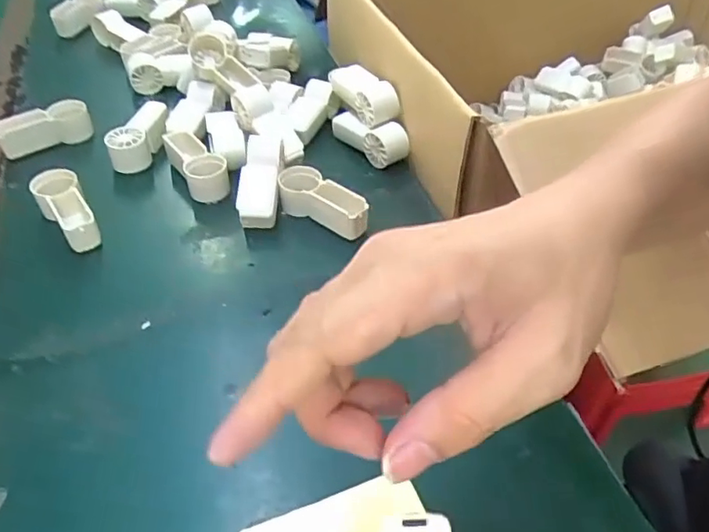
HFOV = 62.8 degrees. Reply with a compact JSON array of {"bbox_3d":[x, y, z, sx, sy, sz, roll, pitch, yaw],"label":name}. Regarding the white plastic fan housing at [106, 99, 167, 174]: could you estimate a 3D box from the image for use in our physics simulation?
[{"bbox_3d":[-0.219,-0.133,0.606,0.038,0.037,0.091,13,47,14],"label":"white plastic fan housing"}]

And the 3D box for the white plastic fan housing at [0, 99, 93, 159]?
[{"bbox_3d":[-0.323,-0.141,0.610,0.091,0.041,0.031,-30,52,-27],"label":"white plastic fan housing"}]

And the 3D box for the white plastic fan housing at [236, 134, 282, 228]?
[{"bbox_3d":[-0.087,-0.084,0.540,0.035,0.025,0.102,1,63,0],"label":"white plastic fan housing"}]

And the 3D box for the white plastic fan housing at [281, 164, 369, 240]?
[{"bbox_3d":[-0.029,-0.056,0.527,0.039,0.034,0.094,-34,54,-29],"label":"white plastic fan housing"}]

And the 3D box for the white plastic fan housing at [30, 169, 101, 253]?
[{"bbox_3d":[-0.255,-0.048,0.517,0.038,0.034,0.088,-27,50,-23],"label":"white plastic fan housing"}]

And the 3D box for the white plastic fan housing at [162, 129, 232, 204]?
[{"bbox_3d":[-0.155,-0.099,0.574,0.037,0.036,0.088,-24,49,-21],"label":"white plastic fan housing"}]

